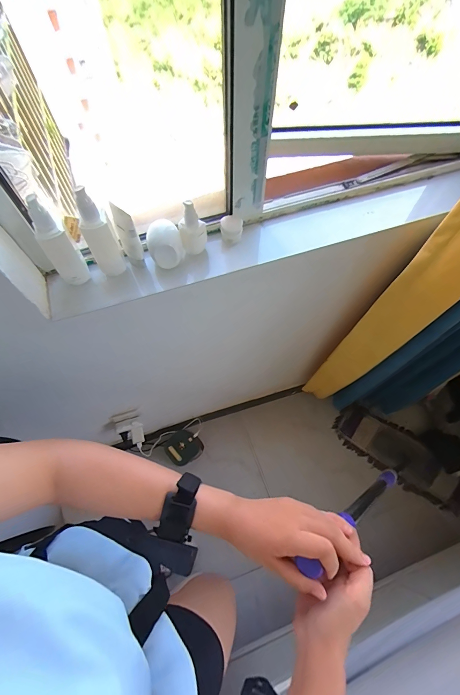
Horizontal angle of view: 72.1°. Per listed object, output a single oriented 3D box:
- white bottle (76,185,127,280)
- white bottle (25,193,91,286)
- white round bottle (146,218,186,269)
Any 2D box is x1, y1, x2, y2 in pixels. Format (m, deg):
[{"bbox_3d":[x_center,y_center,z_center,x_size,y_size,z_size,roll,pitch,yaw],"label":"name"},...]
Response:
[{"bbox_3d":[-0.207,-0.180,0.500,0.050,0.159,0.049,-32,71,-11],"label":"white bottle"},{"bbox_3d":[-0.263,-0.155,0.482,0.052,0.157,0.047,-38,72,-13],"label":"white bottle"},{"bbox_3d":[-0.107,-0.170,0.526,0.055,0.058,0.049,-18,69,-6],"label":"white round bottle"}]

